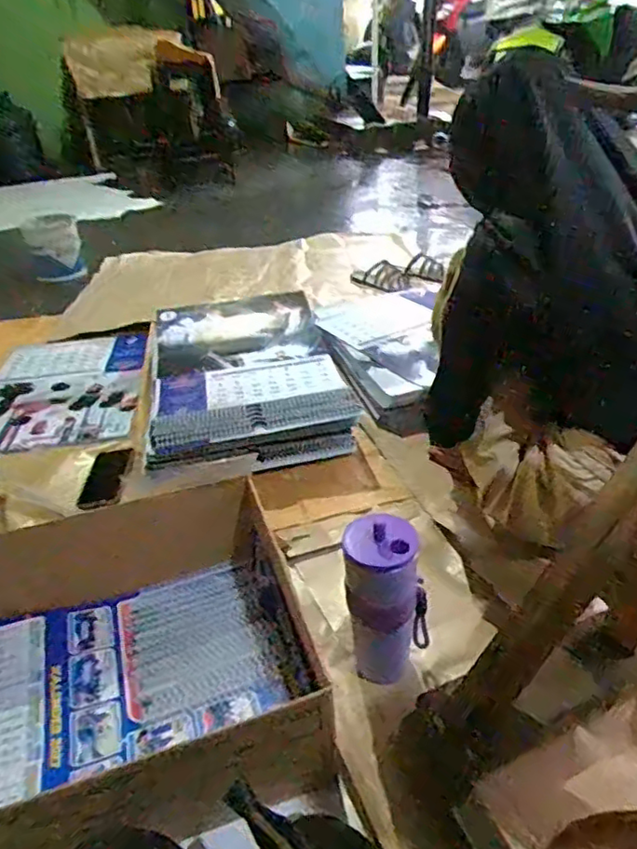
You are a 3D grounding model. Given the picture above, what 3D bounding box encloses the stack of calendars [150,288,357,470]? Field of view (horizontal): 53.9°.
[{"bbox_3d":[-0.167,-0.104,1.386,0.407,0.112,0.656,-10,33,-6],"label":"stack of calendars"}]

